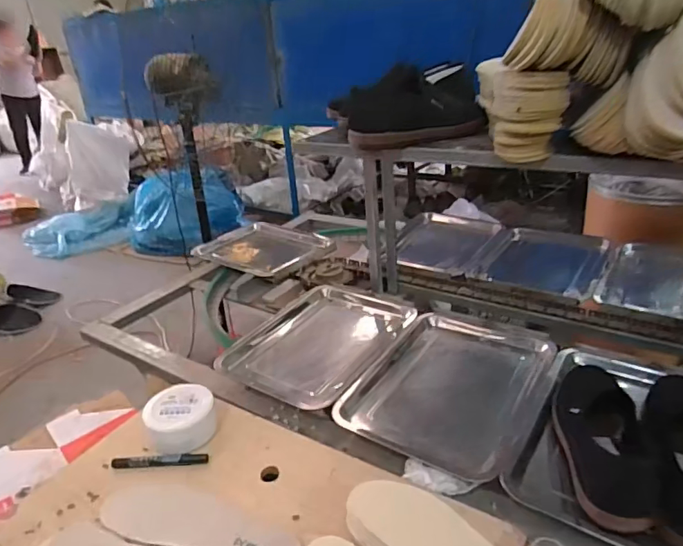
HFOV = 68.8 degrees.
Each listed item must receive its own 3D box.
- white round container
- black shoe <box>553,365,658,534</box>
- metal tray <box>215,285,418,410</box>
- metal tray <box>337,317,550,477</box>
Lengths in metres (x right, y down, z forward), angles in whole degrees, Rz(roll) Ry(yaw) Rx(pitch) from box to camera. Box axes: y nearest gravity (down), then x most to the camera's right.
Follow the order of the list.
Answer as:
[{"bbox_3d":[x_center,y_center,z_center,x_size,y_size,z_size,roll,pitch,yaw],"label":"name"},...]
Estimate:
[{"bbox_3d":[-0.243,0.222,0.759,0.099,0.059,0.093,-4,26,2],"label":"white round container"},{"bbox_3d":[0.334,0.204,0.645,0.087,0.092,0.277,3,27,16],"label":"black shoe"},{"bbox_3d":[-0.045,0.128,0.991,0.288,0.025,0.336,13,30,31],"label":"metal tray"},{"bbox_3d":[0.183,0.179,0.831,0.274,0.030,0.340,11,30,29],"label":"metal tray"}]

